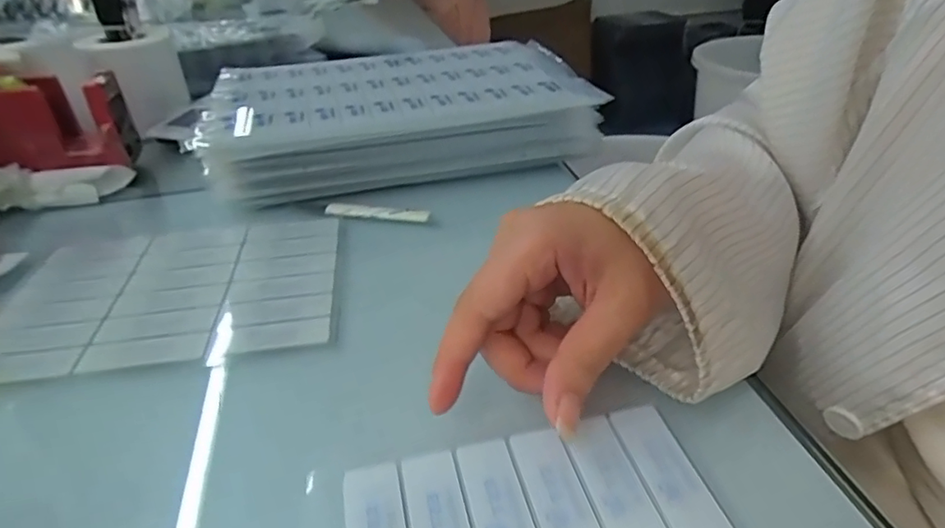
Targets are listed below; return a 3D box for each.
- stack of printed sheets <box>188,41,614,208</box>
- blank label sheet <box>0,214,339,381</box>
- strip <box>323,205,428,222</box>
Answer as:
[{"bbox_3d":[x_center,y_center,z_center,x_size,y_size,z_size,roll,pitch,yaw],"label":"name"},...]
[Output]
[{"bbox_3d":[-0.062,-0.127,0.487,0.299,0.064,0.195,-9,34,-11],"label":"stack of printed sheets"},{"bbox_3d":[-0.176,0.010,0.333,0.185,0.004,0.137,-6,34,-7],"label":"blank label sheet"},{"bbox_3d":[-0.067,-0.035,0.393,0.075,0.007,0.004,5,2,10],"label":"strip"}]

